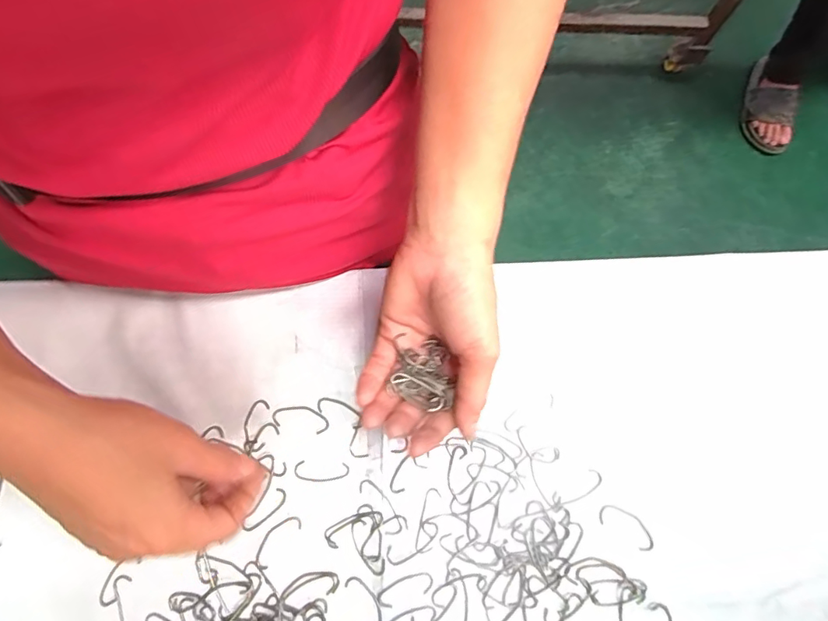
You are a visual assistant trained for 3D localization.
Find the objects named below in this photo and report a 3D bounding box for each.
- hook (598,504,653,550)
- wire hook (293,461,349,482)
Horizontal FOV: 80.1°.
[{"bbox_3d":[0.142,0.143,0.328,0.039,0.004,0.017,33,79,6],"label":"hook"},{"bbox_3d":[-0.062,0.109,0.331,0.036,0.004,0.013,2,78,0],"label":"wire hook"}]

